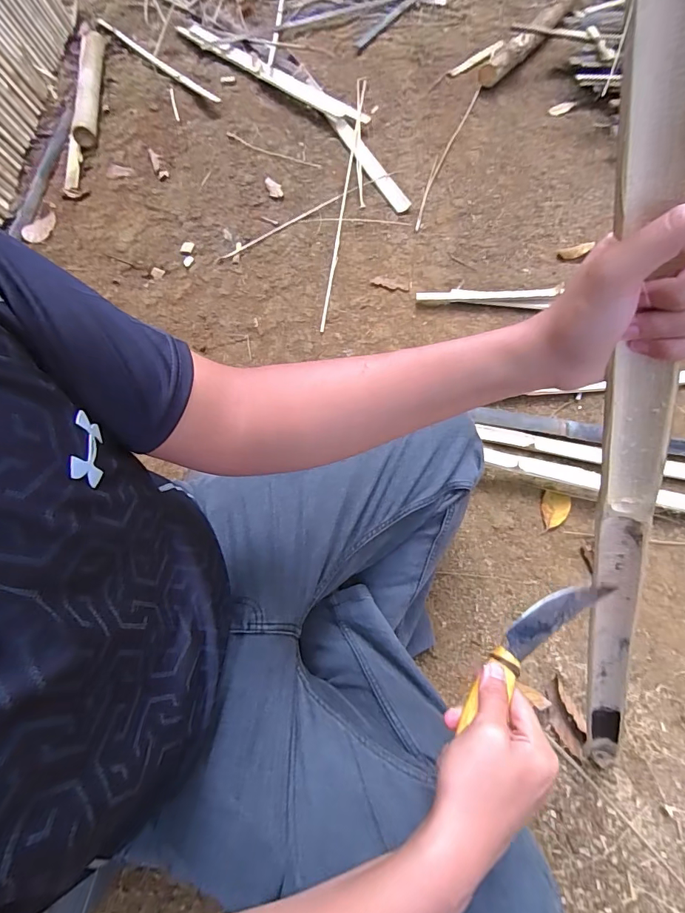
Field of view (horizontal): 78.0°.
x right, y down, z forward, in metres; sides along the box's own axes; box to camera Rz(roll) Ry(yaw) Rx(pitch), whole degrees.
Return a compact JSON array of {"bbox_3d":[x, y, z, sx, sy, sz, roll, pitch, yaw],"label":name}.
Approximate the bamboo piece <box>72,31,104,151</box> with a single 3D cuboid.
[{"bbox_3d":[-0.807,-1.203,1.340,0.060,0.057,0.672,-12,66,-1],"label":"bamboo piece"}]

